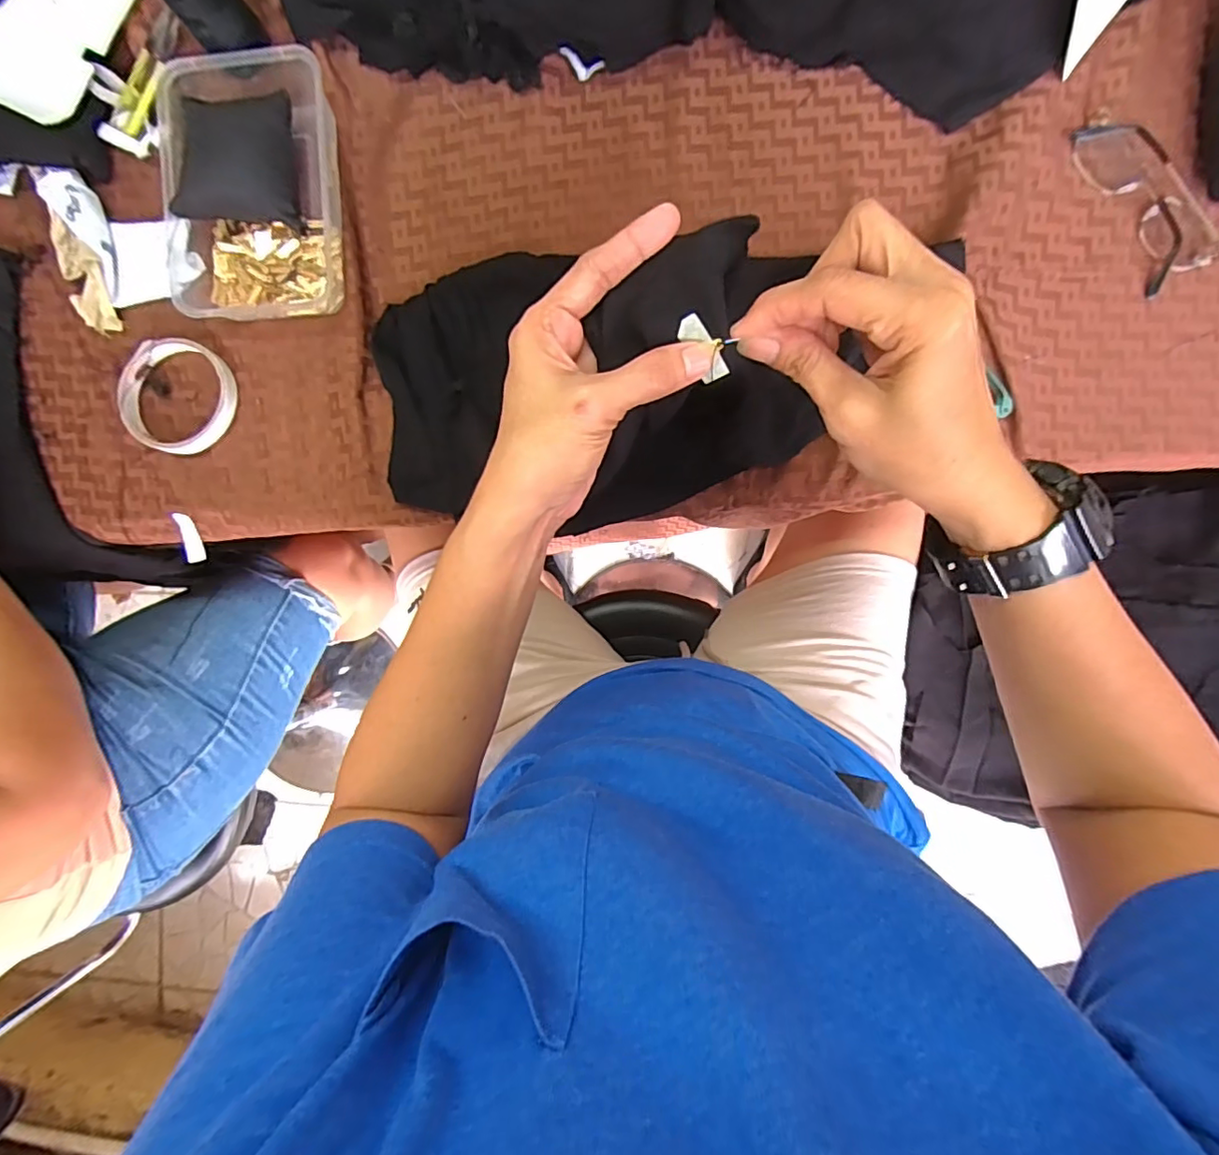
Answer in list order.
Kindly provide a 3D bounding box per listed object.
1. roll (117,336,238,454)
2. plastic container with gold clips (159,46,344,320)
[{"bbox_3d":[-0.327,-0.138,0.414,0.083,0.013,0.085,0,92,5],"label":"roll"},{"bbox_3d":[-0.259,-0.281,0.395,0.122,0.040,0.185,1,92,5],"label":"plastic container with gold clips"}]

